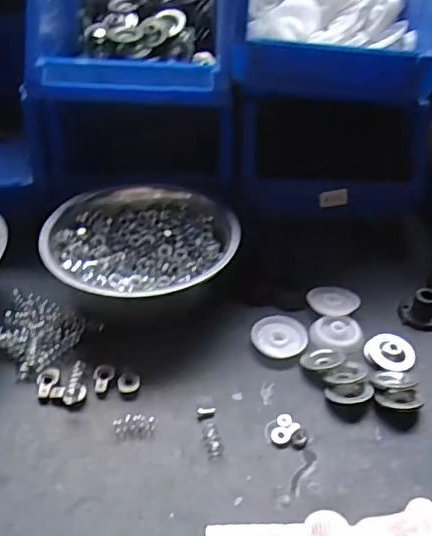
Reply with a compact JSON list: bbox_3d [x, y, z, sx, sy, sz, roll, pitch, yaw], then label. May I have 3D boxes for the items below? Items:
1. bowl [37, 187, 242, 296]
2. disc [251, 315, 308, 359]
[{"bbox_3d":[-0.072,-0.021,0.555,0.181,0.075,0.148,-15,41,-17],"label":"bowl"},{"bbox_3d":[0.059,0.062,0.524,0.049,0.009,0.043,20,43,23],"label":"disc"}]

